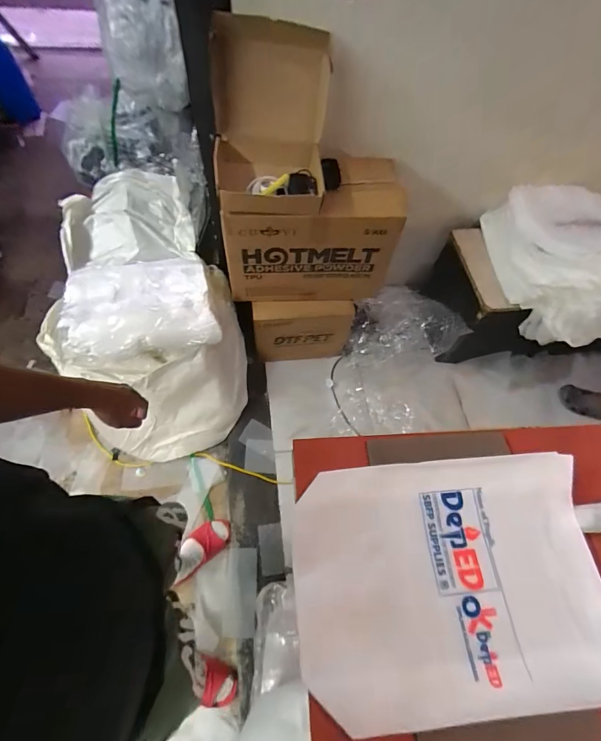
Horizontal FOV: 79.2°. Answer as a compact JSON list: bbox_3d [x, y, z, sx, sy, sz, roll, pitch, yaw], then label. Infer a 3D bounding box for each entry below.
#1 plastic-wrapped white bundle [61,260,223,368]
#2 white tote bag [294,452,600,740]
[{"bbox_3d":[-0.518,-0.225,1.196,0.471,0.123,0.393,-7,64,-7],"label":"plastic-wrapped white bundle"},{"bbox_3d":[0.266,0.270,0.491,0.536,0.029,0.291,-2,63,-6],"label":"white tote bag"}]

